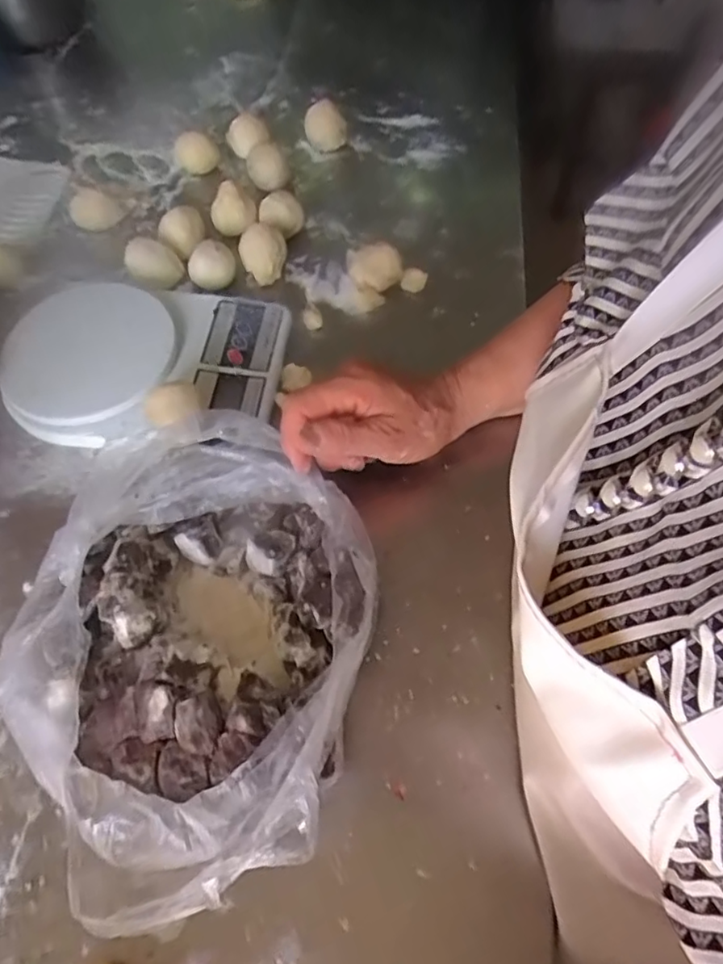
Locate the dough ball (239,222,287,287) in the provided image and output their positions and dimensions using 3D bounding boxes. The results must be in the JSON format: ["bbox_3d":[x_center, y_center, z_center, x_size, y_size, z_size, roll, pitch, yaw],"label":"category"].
[{"bbox_3d":[-0.087,-0.207,0.540,0.031,0.040,0.035,32,65,19],"label":"dough ball"}]

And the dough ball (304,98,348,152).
[{"bbox_3d":[-0.036,-0.363,0.621,0.041,0.046,0.032,-4,59,0],"label":"dough ball"}]

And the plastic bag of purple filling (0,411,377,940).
[{"bbox_3d":[-0.091,0.090,0.352,0.208,0.072,0.241,-23,61,-11],"label":"plastic bag of purple filling"}]

